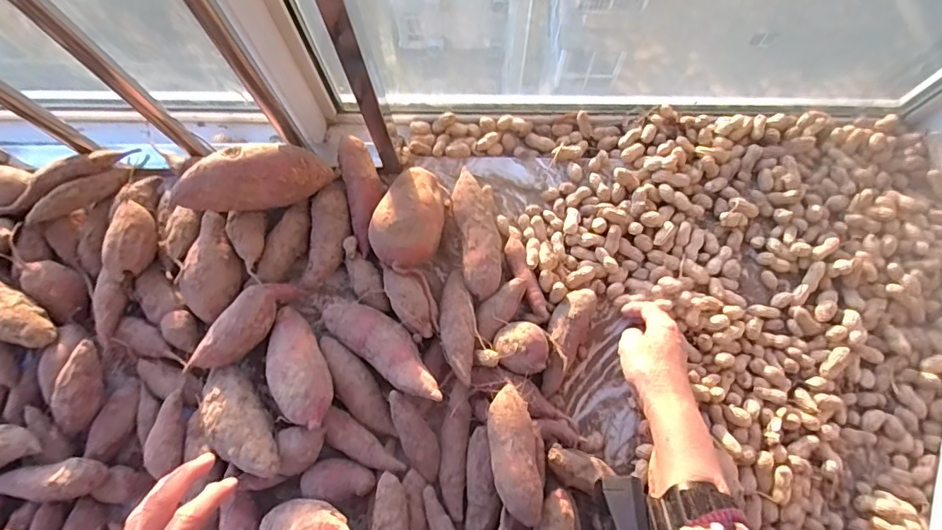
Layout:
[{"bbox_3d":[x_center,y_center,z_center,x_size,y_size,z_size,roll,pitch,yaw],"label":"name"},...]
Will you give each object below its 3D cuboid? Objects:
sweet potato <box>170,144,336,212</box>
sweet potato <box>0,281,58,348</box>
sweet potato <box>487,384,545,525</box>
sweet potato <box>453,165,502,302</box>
[{"bbox_3d":[-0.234,-0.095,0.534,0.166,0.053,0.058,-14,74,-21],"label":"sweet potato"},{"bbox_3d":[-0.505,0.047,0.525,0.141,0.037,0.051,29,76,7],"label":"sweet potato"},{"bbox_3d":[0.042,0.181,0.474,0.043,0.045,0.121,-7,75,-3],"label":"sweet potato"},{"bbox_3d":[0.008,-0.037,0.572,0.048,0.046,0.157,-9,75,-3],"label":"sweet potato"}]

